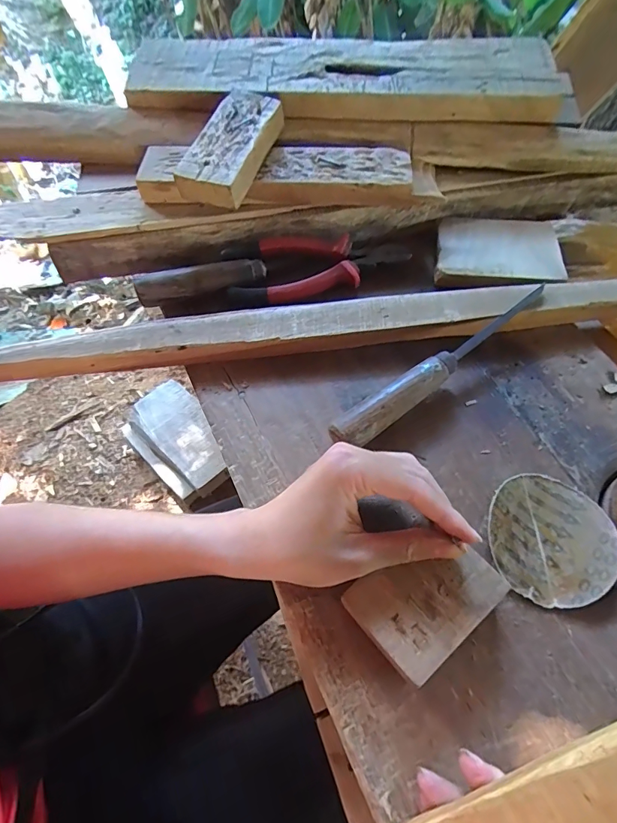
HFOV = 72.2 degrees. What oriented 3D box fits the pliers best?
[{"bbox_3d":[0.009,-0.149,0.427,0.179,0.023,0.070,-12,63,-6],"label":"pliers"}]

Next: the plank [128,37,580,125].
[{"bbox_3d":[0.042,-0.354,0.454,0.455,0.031,0.111,-2,62,0],"label":"plank"}]

